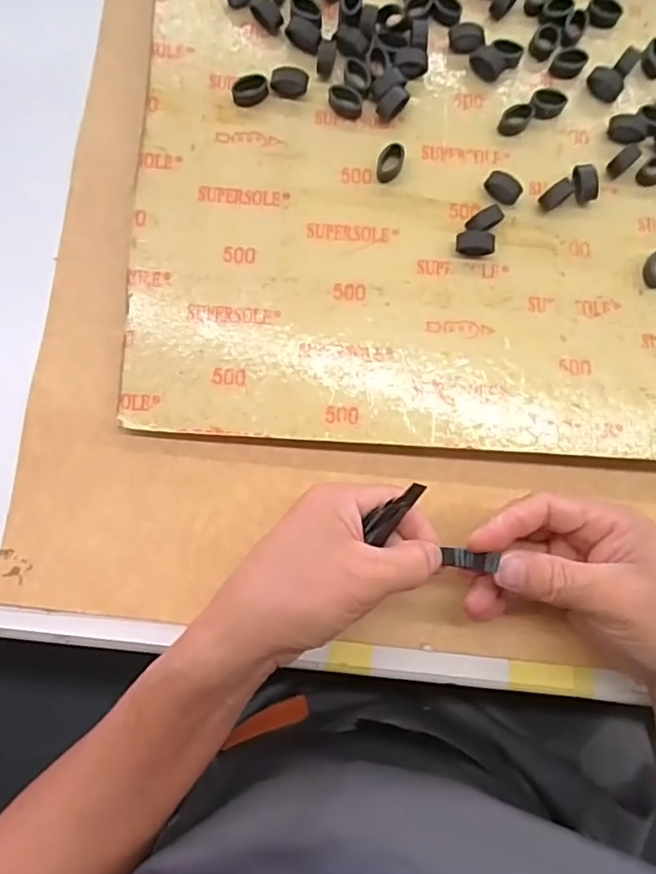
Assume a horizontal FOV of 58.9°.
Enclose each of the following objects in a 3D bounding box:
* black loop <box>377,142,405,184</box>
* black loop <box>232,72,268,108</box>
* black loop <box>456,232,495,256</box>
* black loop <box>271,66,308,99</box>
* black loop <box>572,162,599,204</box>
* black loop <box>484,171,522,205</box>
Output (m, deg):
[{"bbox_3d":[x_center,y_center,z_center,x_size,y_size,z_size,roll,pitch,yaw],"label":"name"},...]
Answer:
[{"bbox_3d":[0.037,-0.162,0.343,0.014,0.010,0.022,16,82,2],"label":"black loop"},{"bbox_3d":[-0.046,-0.207,0.347,0.021,0.010,0.012,-18,83,-3],"label":"black loop"},{"bbox_3d":[0.085,-0.112,0.338,0.022,0.009,0.011,0,82,-1],"label":"black loop"},{"bbox_3d":[-0.023,-0.213,0.349,0.022,0.010,0.016,6,82,0],"label":"black loop"},{"bbox_3d":[0.152,-0.150,0.343,0.012,0.013,0.022,-4,82,-1],"label":"black loop"},{"bbox_3d":[0.103,-0.147,0.343,0.021,0.011,0.014,36,83,4],"label":"black loop"}]

